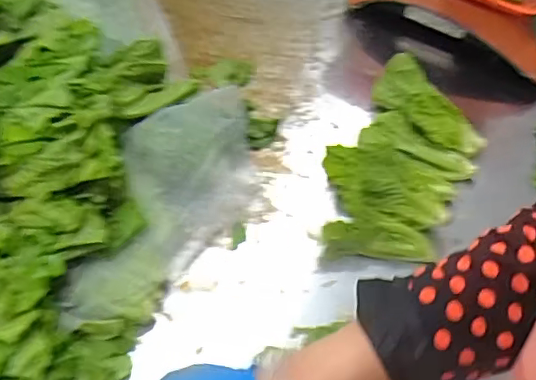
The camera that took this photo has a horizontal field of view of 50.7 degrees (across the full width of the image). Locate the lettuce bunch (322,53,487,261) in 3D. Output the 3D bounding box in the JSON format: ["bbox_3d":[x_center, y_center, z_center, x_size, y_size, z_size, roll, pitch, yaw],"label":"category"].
[{"bbox_3d":[0.140,-0.029,0.605,0.145,0.061,0.250,29,58,14],"label":"lettuce bunch"}]

